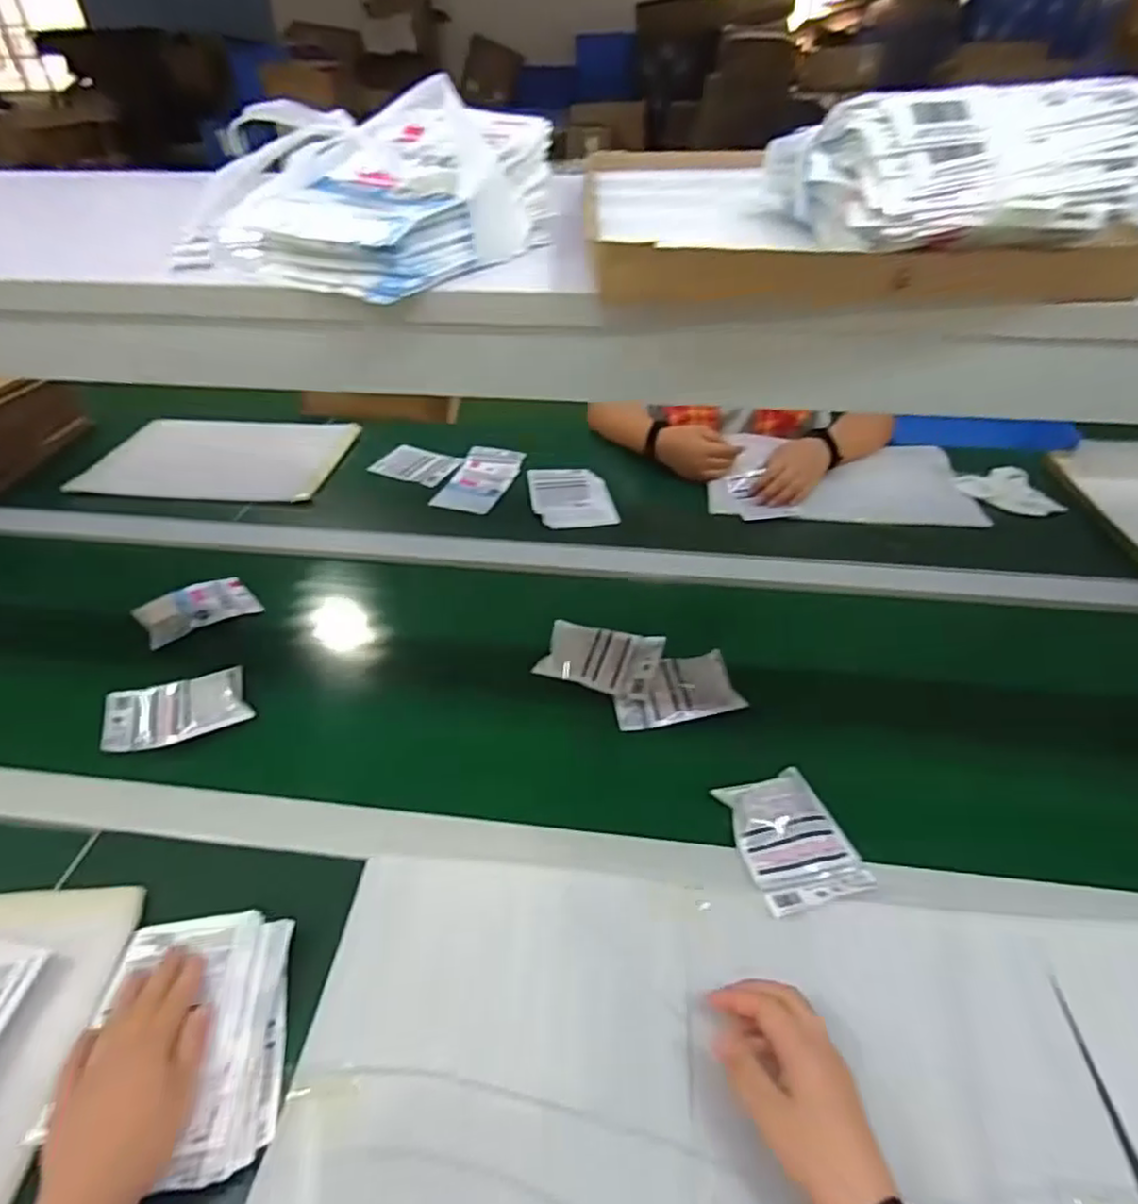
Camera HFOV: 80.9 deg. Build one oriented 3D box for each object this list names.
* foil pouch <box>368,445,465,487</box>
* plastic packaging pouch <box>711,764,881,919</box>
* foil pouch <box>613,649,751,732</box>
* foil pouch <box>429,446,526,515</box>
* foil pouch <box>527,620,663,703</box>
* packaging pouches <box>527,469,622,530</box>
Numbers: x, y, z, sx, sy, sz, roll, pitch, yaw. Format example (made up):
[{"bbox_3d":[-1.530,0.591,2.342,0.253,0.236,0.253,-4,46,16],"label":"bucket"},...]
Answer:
[{"bbox_3d":[-0.265,-0.239,1.152,0.143,0.005,0.093,19,44,22],"label":"foil pouch"},{"bbox_3d":[0.196,0.206,0.595,0.092,0.021,0.125,-11,41,-11],"label":"plastic packaging pouch"},{"bbox_3d":[0.116,0.096,0.743,0.129,0.027,0.083,-4,40,-4],"label":"foil pouch"},{"bbox_3d":[-0.145,-0.207,1.113,0.105,0.004,0.198,9,41,12],"label":"foil pouch"},{"bbox_3d":[0.038,0.064,0.783,0.131,0.024,0.090,10,41,13],"label":"foil pouch"},{"bbox_3d":[0.003,-0.171,1.058,0.124,0.011,0.172,-9,41,-9],"label":"packaging pouches"}]

